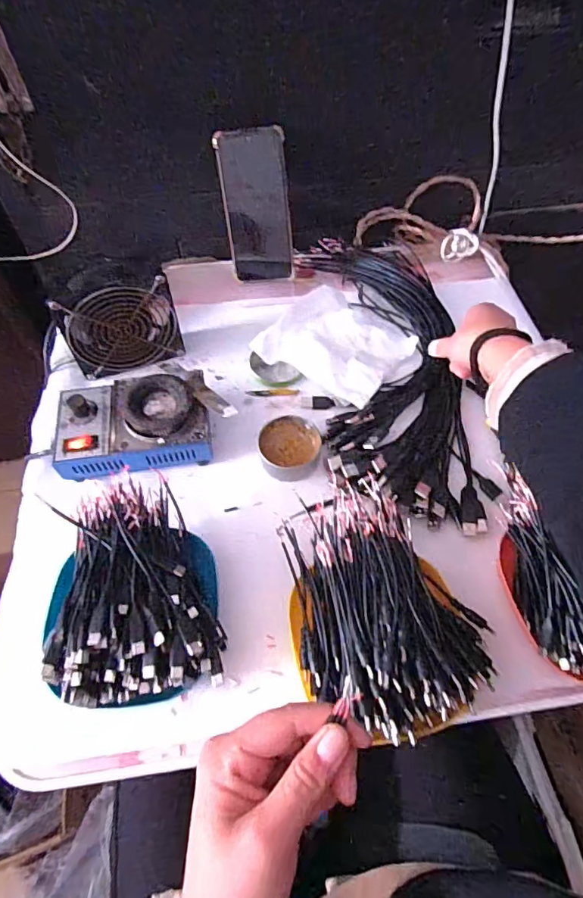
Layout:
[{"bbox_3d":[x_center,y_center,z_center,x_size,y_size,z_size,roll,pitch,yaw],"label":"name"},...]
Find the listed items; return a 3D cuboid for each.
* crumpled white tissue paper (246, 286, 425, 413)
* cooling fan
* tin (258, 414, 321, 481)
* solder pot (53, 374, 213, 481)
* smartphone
[{"bbox_3d":[0.061,-0.126,0.562,0.159,0.025,0.140,36,65,18],"label":"crumpled white tissue paper"},{"bbox_3d":[-0.182,-0.129,0.516,0.118,0.099,0.029,-22,63,-13],"label":"cooling fan"},{"bbox_3d":[-0.001,-0.002,0.493,0.061,0.026,0.062,0,60,-1],"label":"tin"},{"bbox_3d":[-0.160,-0.019,0.489,0.146,0.059,0.104,-7,60,-5],"label":"solder pot"},{"bbox_3d":[-0.042,-0.292,0.582,0.080,0.166,0.011,0,34,9],"label":"smartphone"}]

